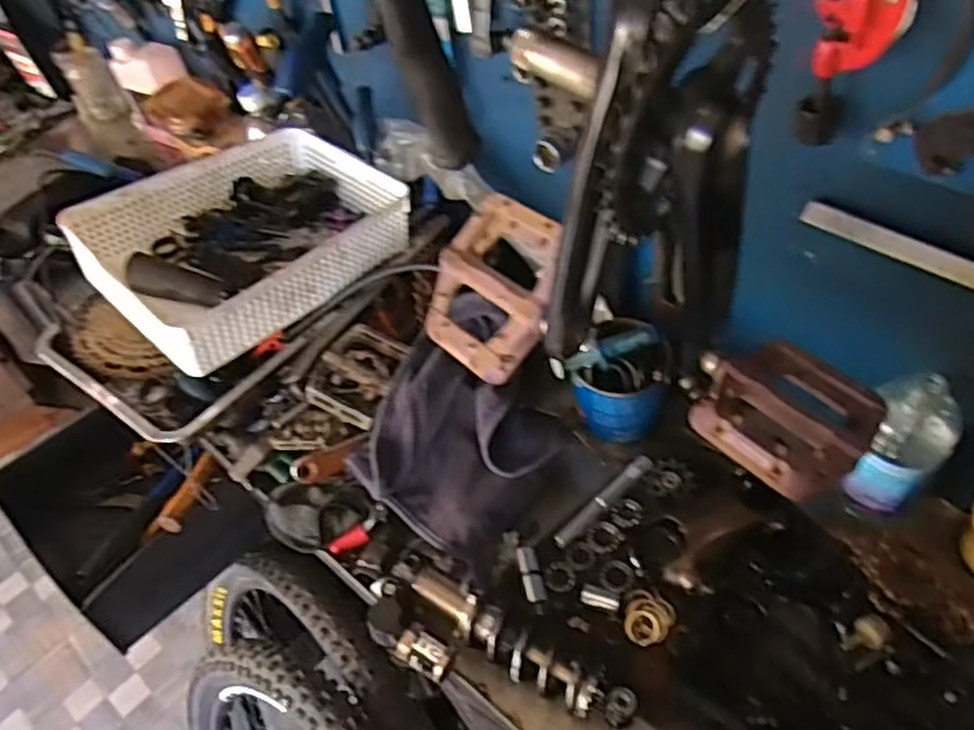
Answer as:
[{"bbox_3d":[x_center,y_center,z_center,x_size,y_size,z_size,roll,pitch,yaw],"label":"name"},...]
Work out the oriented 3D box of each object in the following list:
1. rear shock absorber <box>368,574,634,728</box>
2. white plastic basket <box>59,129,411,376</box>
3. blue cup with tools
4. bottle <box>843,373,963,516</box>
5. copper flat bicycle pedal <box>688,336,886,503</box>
[{"bbox_3d":[0.001,0.244,0.596,0.239,0.050,0.083,21,53,25],"label":"rear shock absorber"},{"bbox_3d":[-0.279,-0.158,0.840,0.267,0.095,0.338,33,59,32],"label":"white plastic basket"},{"bbox_3d":[0.132,0.016,0.742,0.108,0.100,0.082,17,52,22],"label":"blue cup with tools"},{"bbox_3d":[0.362,0.071,0.626,0.067,0.148,0.063,-32,51,-21],"label":"bottle"},{"bbox_3d":[0.191,0.031,0.450,0.106,0.026,0.092,-36,52,-24],"label":"copper flat bicycle pedal"}]

